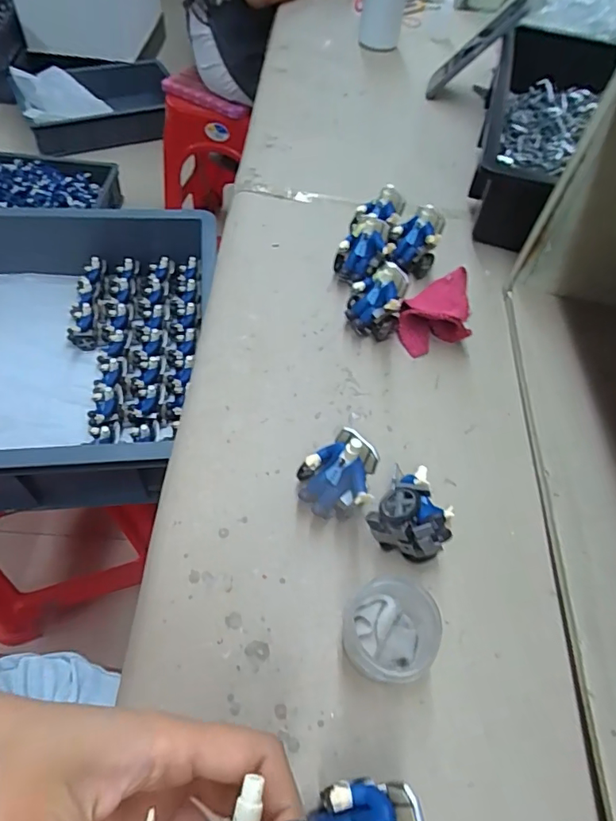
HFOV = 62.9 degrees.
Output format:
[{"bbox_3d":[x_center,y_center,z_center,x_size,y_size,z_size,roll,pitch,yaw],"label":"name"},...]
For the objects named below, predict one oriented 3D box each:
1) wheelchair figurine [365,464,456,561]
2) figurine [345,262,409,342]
[{"bbox_3d":[0.072,0.071,0.341,0.049,0.052,0.046,25,56,12],"label":"wheelchair figurine"},{"bbox_3d":[0.060,-0.097,0.451,0.049,0.057,0.039,15,55,5],"label":"figurine"}]

